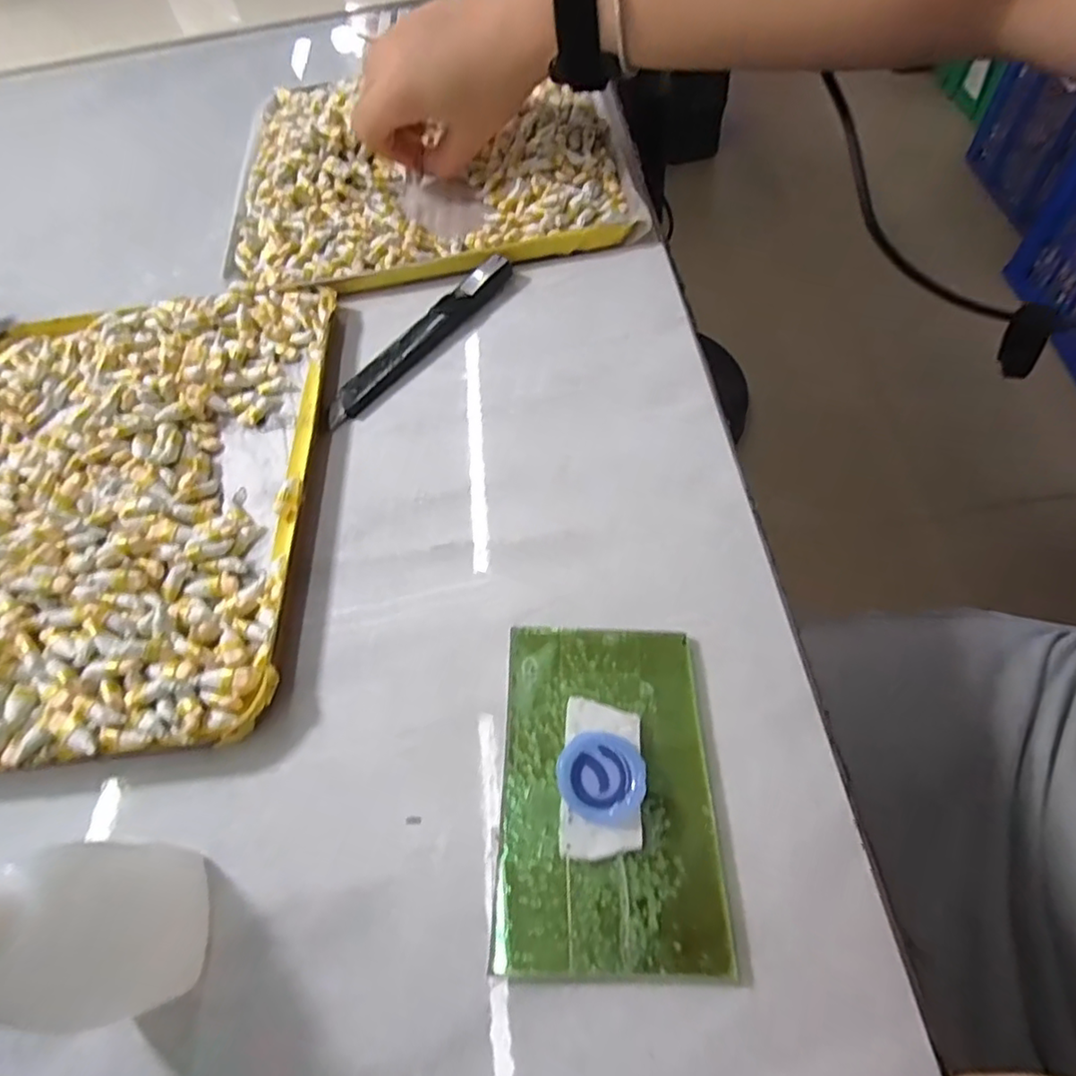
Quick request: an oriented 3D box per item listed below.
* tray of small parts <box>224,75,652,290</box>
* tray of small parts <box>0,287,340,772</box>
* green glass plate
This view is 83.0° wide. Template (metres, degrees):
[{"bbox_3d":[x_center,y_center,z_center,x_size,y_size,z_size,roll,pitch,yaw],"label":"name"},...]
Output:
[{"bbox_3d":[-0.070,-0.241,0.384,0.236,0.025,0.211,-8,61,-1],"label":"tray of small parts"},{"bbox_3d":[-0.199,-0.024,0.270,0.190,0.018,0.237,-6,59,3],"label":"tray of small parts"},{"bbox_3d":[0.022,0.078,0.197,0.066,0.005,0.103,-2,60,6],"label":"green glass plate"}]

